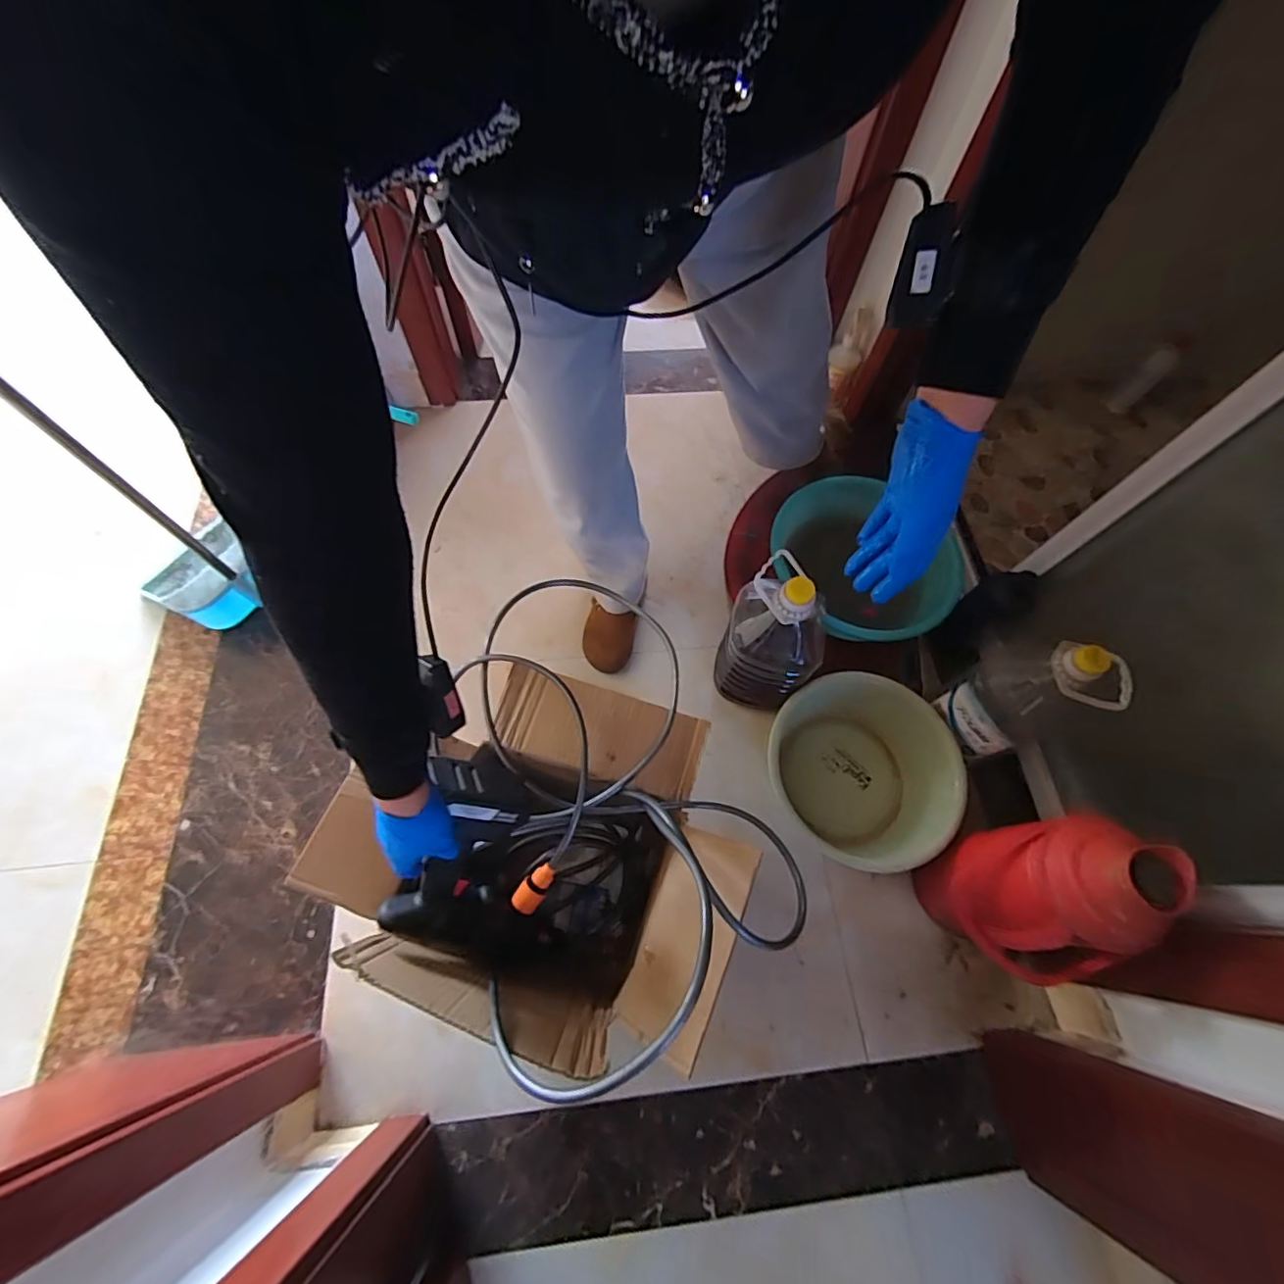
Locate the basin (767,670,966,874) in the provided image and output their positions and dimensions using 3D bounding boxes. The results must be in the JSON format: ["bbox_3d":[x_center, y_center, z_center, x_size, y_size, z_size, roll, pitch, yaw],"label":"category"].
[{"bbox_3d":[0.367,0.208,0.934,0.299,0.127,0.287,-1,70,2],"label":"basin"}]

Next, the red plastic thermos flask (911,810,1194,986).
[{"bbox_3d":[0.513,0.334,0.737,0.143,0.329,0.204,12,71,7],"label":"red plastic thermos flask"}]

